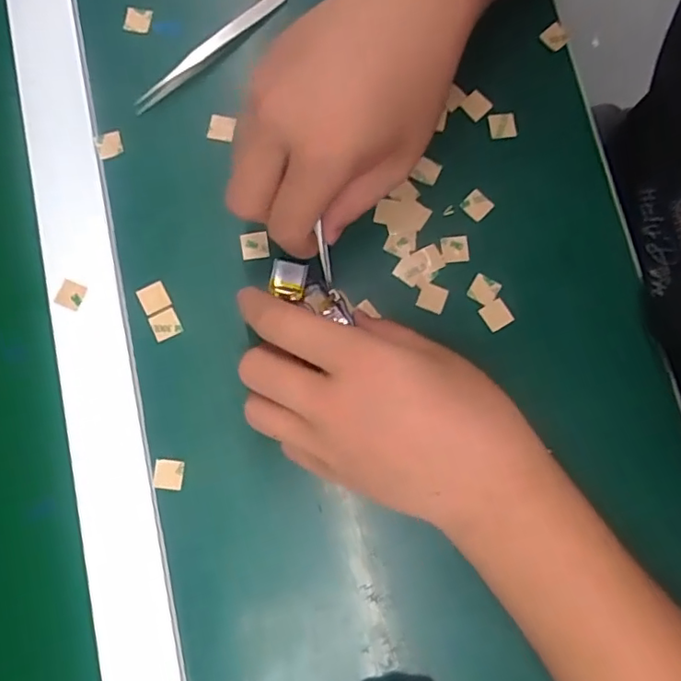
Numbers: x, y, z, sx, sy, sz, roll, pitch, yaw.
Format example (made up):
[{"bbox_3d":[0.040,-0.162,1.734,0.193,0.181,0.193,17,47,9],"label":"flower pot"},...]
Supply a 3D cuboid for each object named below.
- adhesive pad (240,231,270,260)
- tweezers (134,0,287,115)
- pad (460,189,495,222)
[{"bbox_3d":[-0.050,-0.055,0.330,0.016,0.004,0.015,-10,102,-7],"label":"adhesive pad"},{"bbox_3d":[-0.078,-0.181,0.347,0.119,0.008,0.011,-43,82,-7],"label":"tweezers"},{"bbox_3d":[0.082,-0.081,0.339,0.016,0.004,0.015,42,82,7],"label":"pad"}]

